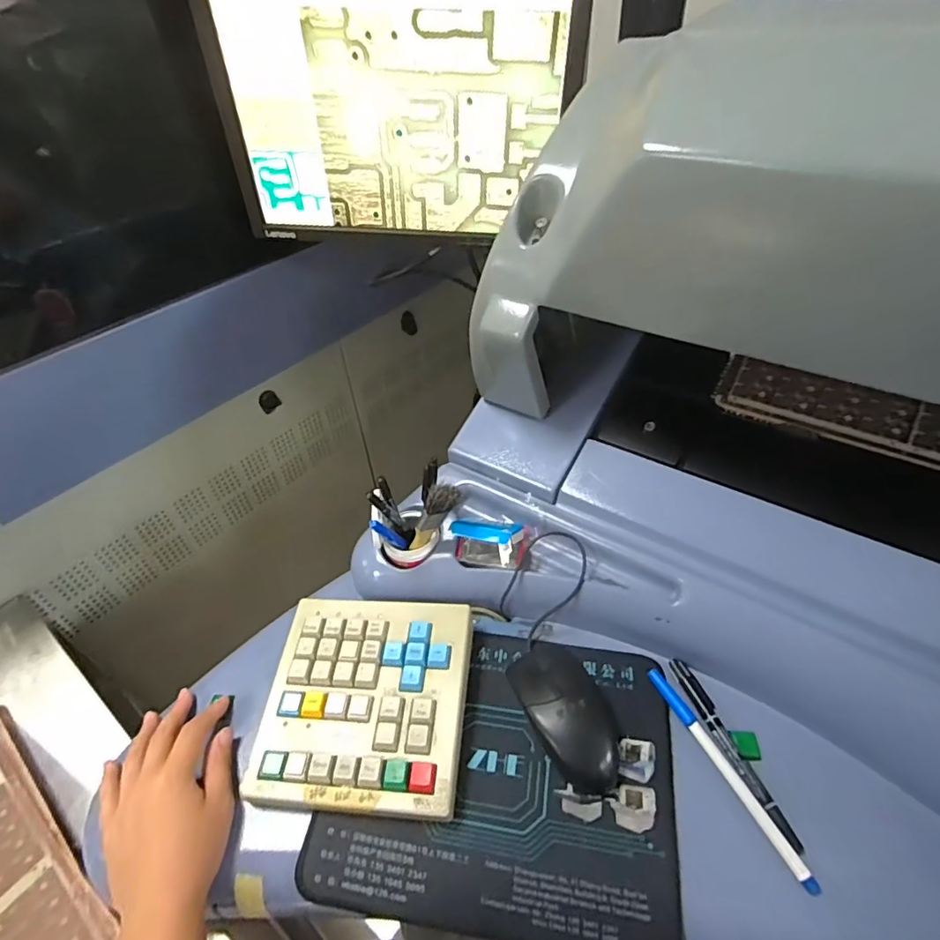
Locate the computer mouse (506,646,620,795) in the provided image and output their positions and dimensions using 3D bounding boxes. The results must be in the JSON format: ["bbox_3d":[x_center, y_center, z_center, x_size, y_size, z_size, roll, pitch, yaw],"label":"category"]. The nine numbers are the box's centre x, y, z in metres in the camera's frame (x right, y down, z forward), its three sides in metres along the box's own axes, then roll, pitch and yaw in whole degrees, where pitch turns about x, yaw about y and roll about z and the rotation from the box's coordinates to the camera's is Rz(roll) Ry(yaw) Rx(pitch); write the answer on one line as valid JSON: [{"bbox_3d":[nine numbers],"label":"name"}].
[{"bbox_3d":[0.080,0.188,0.417,0.068,0.033,0.105,-19,46,-15],"label":"computer mouse"}]

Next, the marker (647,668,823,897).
[{"bbox_3d":[0.187,0.219,0.393,0.011,0.010,0.161,-20,46,-16],"label":"marker"}]

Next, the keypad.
[{"bbox_3d":[-0.084,0.180,0.429,0.159,0.030,0.159,2,44,6],"label":"keypad"}]

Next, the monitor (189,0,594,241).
[{"bbox_3d":[-0.079,-0.388,0.543,0.383,0.285,0.038,1,44,5],"label":"monitor"}]

